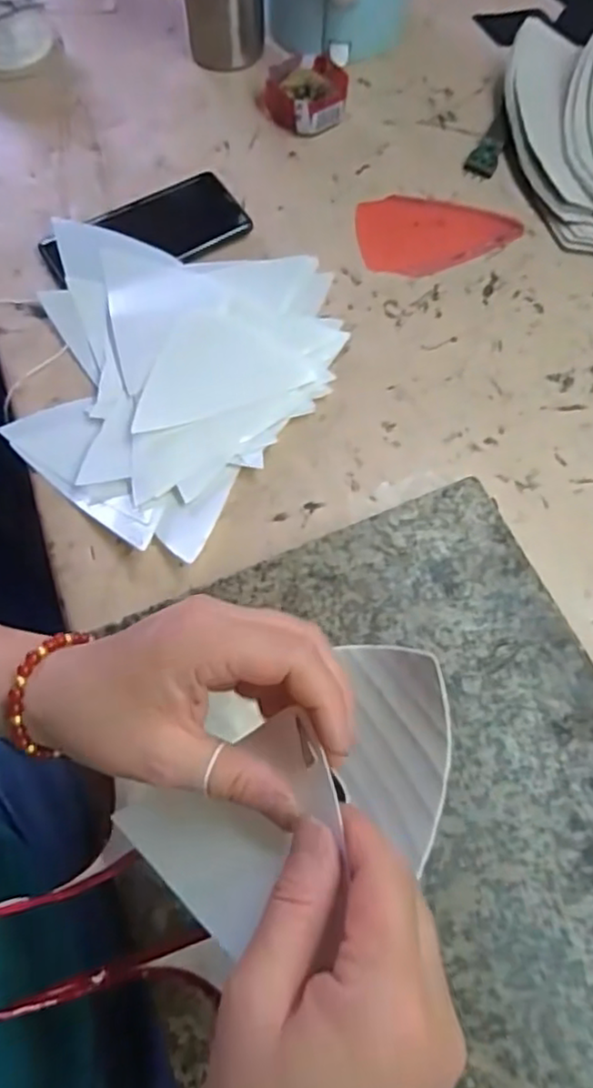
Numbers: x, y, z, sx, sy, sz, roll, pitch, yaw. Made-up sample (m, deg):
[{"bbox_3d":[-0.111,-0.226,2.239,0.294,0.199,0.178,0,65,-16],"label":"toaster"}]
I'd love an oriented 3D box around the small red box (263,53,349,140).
[{"bbox_3d":[0.009,-0.412,0.588,0.071,0.031,0.072,6,68,1],"label":"small red box"}]

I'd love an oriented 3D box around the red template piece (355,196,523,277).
[{"bbox_3d":[0.121,-0.264,0.545,0.136,0.004,0.085,1,68,-1],"label":"red template piece"}]

